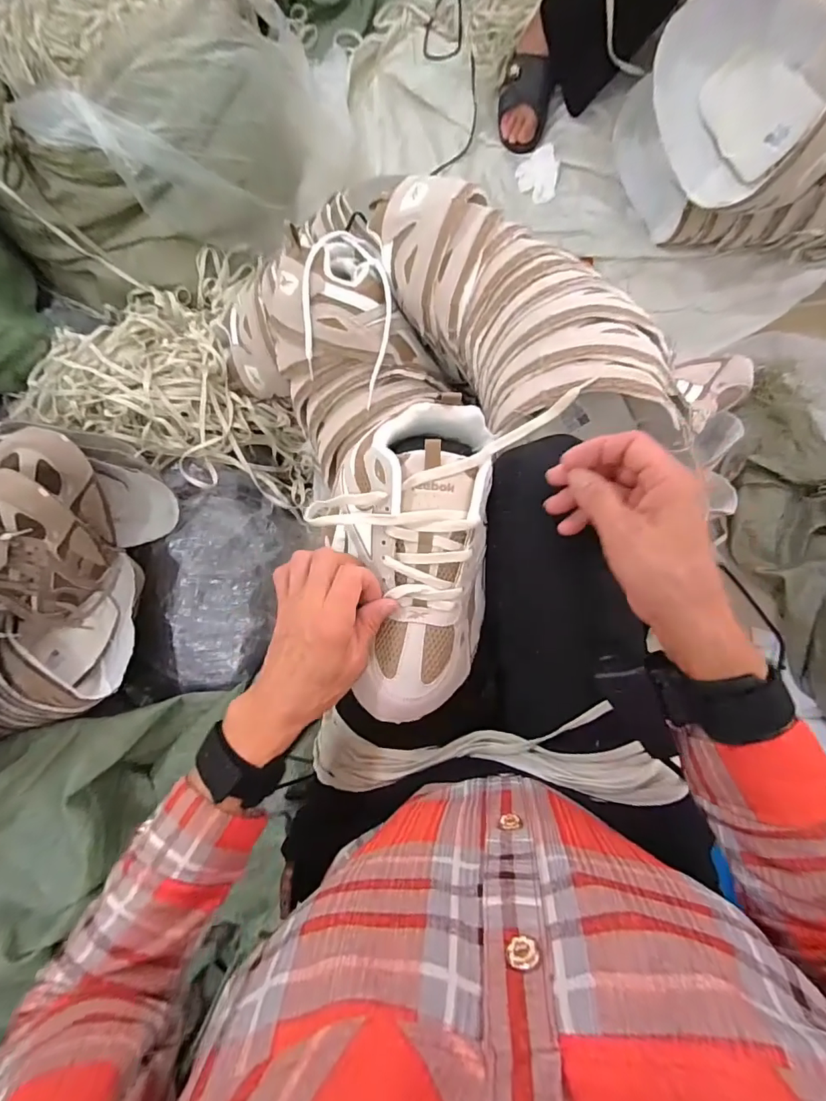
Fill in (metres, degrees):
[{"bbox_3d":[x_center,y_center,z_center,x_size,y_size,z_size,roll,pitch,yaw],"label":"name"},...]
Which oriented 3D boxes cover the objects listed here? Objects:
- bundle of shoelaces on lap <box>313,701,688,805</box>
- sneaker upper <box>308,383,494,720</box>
[{"bbox_3d":[0.052,0.159,0.375,0.281,0.038,0.065,-3,85,8],"label":"bundle of shoelaces on lap"},{"bbox_3d":[-0.008,0.006,0.363,0.127,0.074,0.238,1,88,8],"label":"sneaker upper"}]

